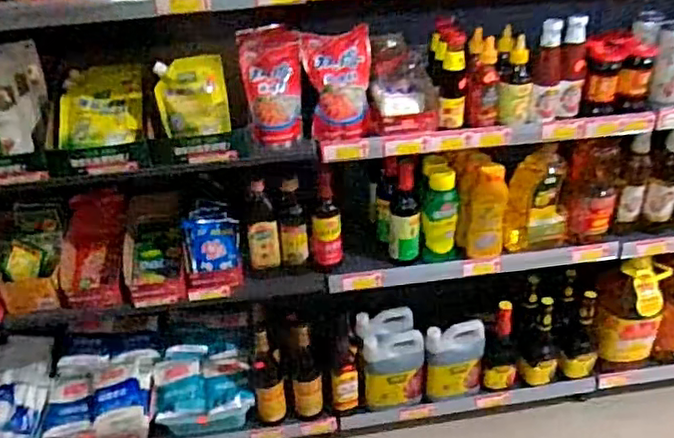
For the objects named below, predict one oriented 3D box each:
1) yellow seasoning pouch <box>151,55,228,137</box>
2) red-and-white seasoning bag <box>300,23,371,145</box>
[{"bbox_3d":[-0.257,-0.216,1.117,0.122,0.126,0.044,-5,34,-4],"label":"yellow seasoning pouch"},{"bbox_3d":[0.002,-0.236,1.134,0.115,0.185,0.083,-2,34,0],"label":"red-and-white seasoning bag"}]

